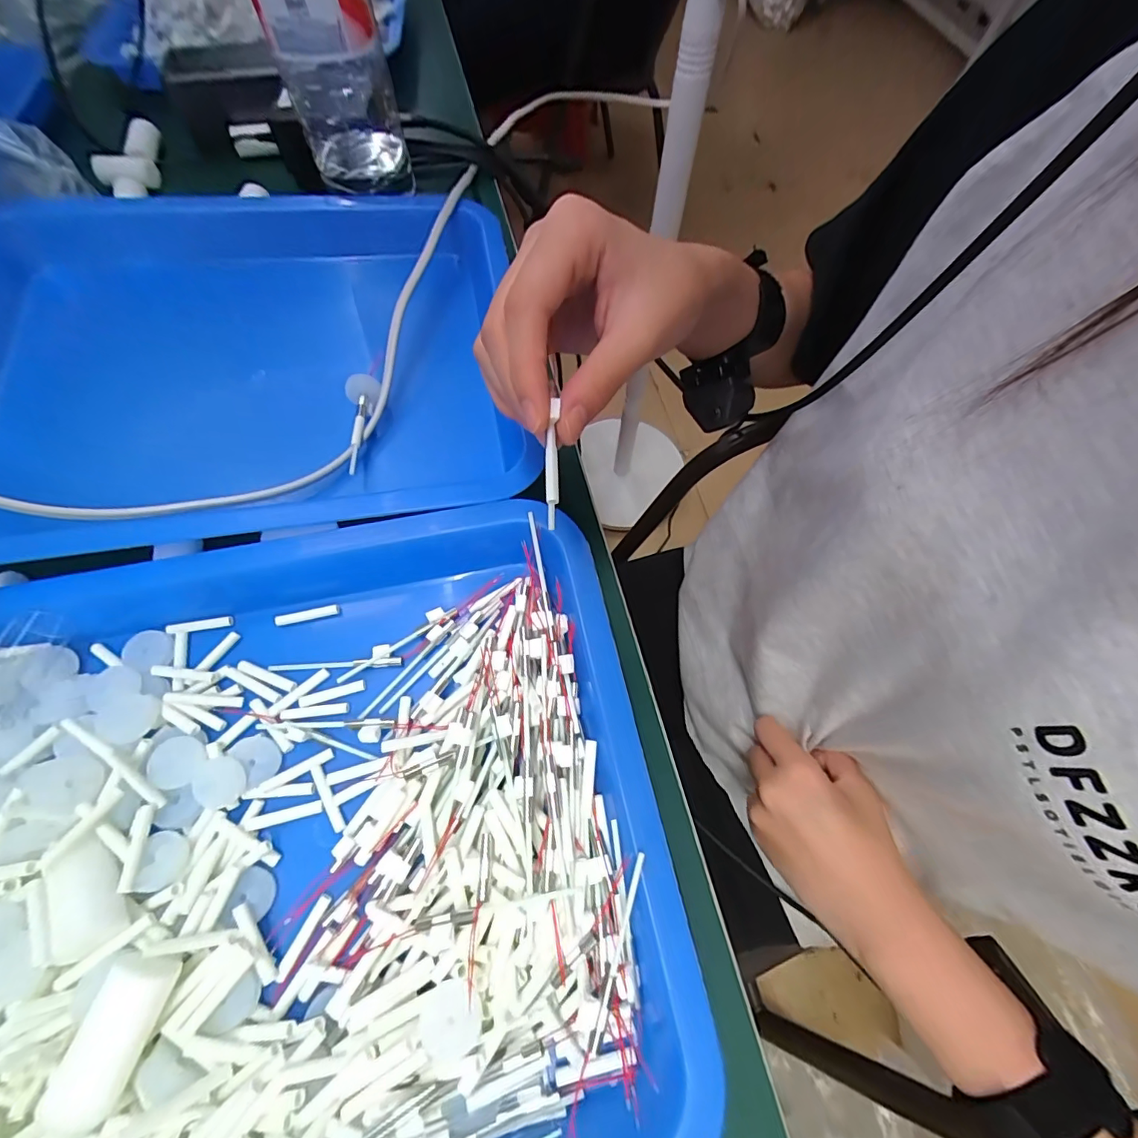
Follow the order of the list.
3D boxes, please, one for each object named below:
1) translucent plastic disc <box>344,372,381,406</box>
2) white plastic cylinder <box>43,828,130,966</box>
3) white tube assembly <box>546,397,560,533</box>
[{"bbox_3d":[-0.123,-0.107,0.292,0.020,0.019,0.005,13,36,-8],"label":"translucent plastic disc"},{"bbox_3d":[-0.179,0.119,0.181,0.018,0.015,0.040,-27,70,-13],"label":"white plastic cylinder"},{"bbox_3d":[-0.006,-0.038,0.183,0.005,0.004,0.047,1,86,-2],"label":"white tube assembly"}]

